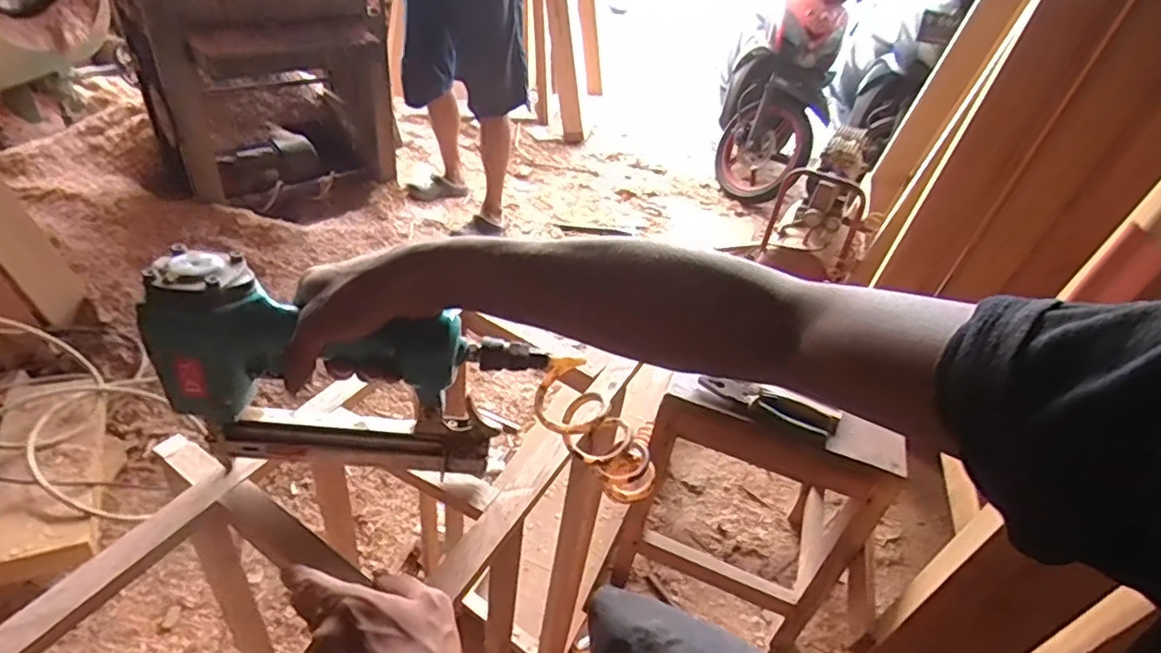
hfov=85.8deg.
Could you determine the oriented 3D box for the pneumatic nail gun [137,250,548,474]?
[{"bbox_3d":[-0.159,0.039,0.443,0.239,0.158,0.060,7,42,0],"label":"pneumatic nail gun"}]

